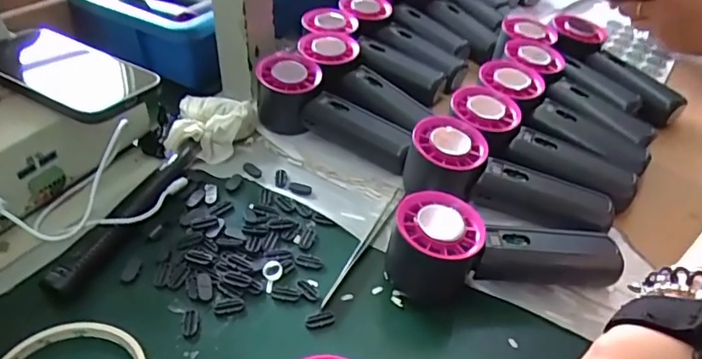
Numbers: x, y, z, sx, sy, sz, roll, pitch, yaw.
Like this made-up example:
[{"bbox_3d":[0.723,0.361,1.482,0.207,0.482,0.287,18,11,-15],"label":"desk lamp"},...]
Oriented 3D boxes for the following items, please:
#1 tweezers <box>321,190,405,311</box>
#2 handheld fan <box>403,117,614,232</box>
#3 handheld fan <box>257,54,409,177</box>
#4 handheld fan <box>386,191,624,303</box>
[{"bbox_3d":[0.013,0.044,0.398,0.007,0.009,0.130,20,43,17],"label":"tweezers"},{"bbox_3d":[0.119,0.000,0.420,0.152,0.058,0.047,12,41,9],"label":"handheld fan"},{"bbox_3d":[-0.013,-0.060,0.484,0.147,0.056,0.054,20,43,17],"label":"handheld fan"},{"bbox_3d":[0.102,0.048,0.368,0.152,0.055,0.053,0,41,-6],"label":"handheld fan"}]

